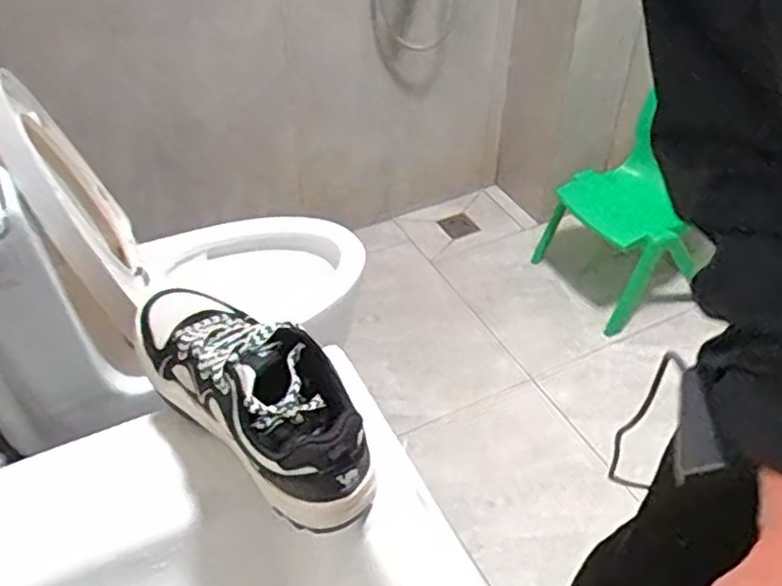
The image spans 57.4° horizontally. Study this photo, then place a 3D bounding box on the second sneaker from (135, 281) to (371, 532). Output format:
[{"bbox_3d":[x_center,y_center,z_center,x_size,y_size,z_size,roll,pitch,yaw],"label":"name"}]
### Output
[{"bbox_3d":[-0.116,0.071,0.587,0.099,0.092,0.267,-34,53,-31],"label":"second sneaker"}]

